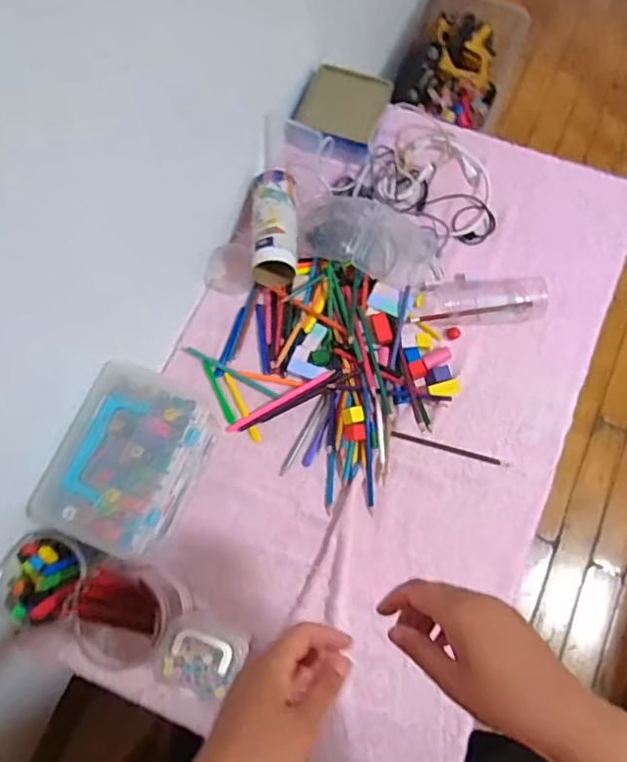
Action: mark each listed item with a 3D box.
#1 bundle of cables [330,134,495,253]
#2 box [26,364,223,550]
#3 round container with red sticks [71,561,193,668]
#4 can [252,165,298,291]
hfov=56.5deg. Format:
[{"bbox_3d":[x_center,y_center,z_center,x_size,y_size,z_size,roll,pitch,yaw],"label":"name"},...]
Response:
[{"bbox_3d":[0.174,-0.306,0.882,0.235,0.034,0.181,33,76,7],"label":"bundle of cables"},{"bbox_3d":[-0.212,0.090,0.705,0.139,0.154,0.206,20,76,7],"label":"box"},{"bbox_3d":[-0.211,0.263,0.660,0.107,0.146,0.098,0,75,1],"label":"round container with red sticks"},{"bbox_3d":[-0.055,-0.223,0.833,0.060,0.072,0.163,-2,75,1],"label":"can"}]

